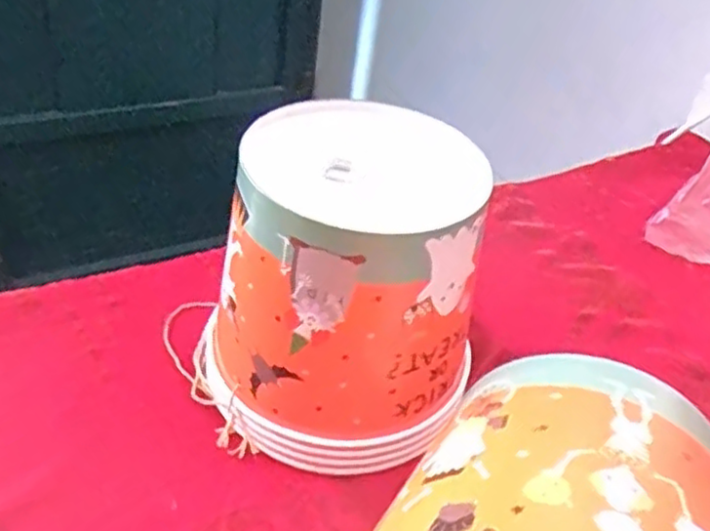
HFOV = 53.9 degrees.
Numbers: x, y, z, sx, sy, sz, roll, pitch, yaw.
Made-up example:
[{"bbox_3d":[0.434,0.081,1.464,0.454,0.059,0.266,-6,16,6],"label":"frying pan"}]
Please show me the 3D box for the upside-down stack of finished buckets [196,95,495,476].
[{"bbox_3d":[-0.002,0.011,0.406,0.135,0.158,0.146,9,38,1],"label":"upside-down stack of finished buckets"}]

